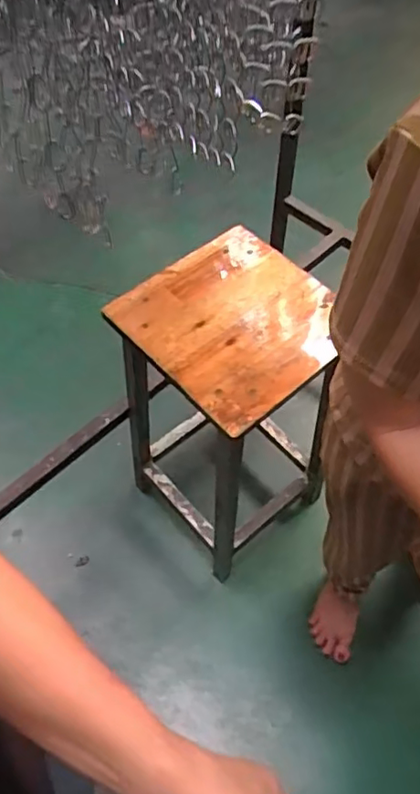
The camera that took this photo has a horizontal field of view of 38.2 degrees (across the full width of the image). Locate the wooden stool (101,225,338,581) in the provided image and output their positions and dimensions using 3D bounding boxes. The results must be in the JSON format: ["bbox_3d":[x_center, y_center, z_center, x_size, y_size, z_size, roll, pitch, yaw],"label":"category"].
[{"bbox_3d":[0.038,0.029,1.120,0.310,0.523,0.315,-39,65,-22],"label":"wooden stool"}]

